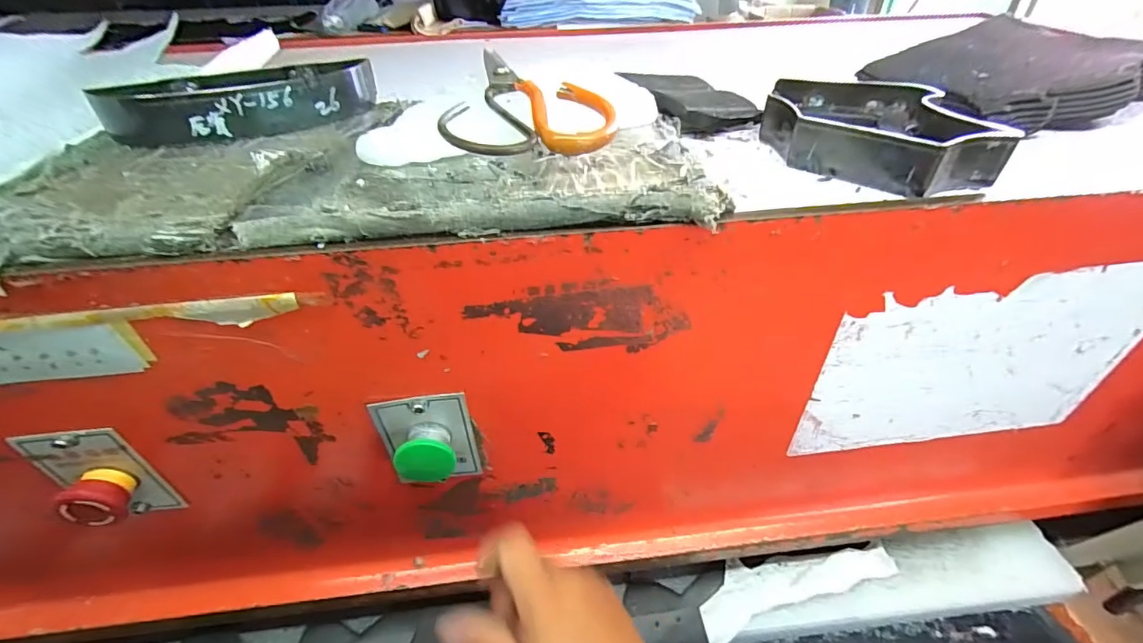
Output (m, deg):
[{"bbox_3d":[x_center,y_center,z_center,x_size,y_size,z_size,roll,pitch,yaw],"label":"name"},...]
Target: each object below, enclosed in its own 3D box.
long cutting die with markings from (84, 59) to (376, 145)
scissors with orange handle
[{"bbox_3d":[-0.228,-0.159,0.346,0.179,0.040,0.065,-29,47,-25],"label":"long cutting die with markings"},{"bbox_3d":[-0.025,-0.140,0.317,0.098,0.029,0.152,-3,41,2],"label":"scissors with orange handle"}]

